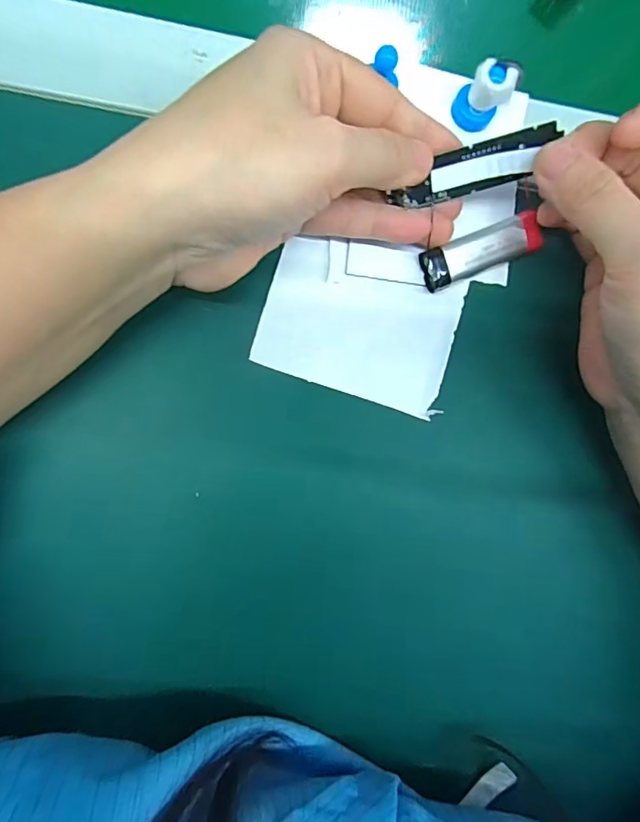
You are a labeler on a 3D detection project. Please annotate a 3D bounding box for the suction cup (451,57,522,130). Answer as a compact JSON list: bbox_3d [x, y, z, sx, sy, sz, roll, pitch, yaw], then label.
[{"bbox_3d":[0.069,-0.132,0.206,0.018,0.025,0.015,41,84,-5],"label":"suction cup"}]

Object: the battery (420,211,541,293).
[{"bbox_3d":[0.069,-0.068,0.209,0.052,0.007,0.016,-23,92,-7],"label":"battery"}]

